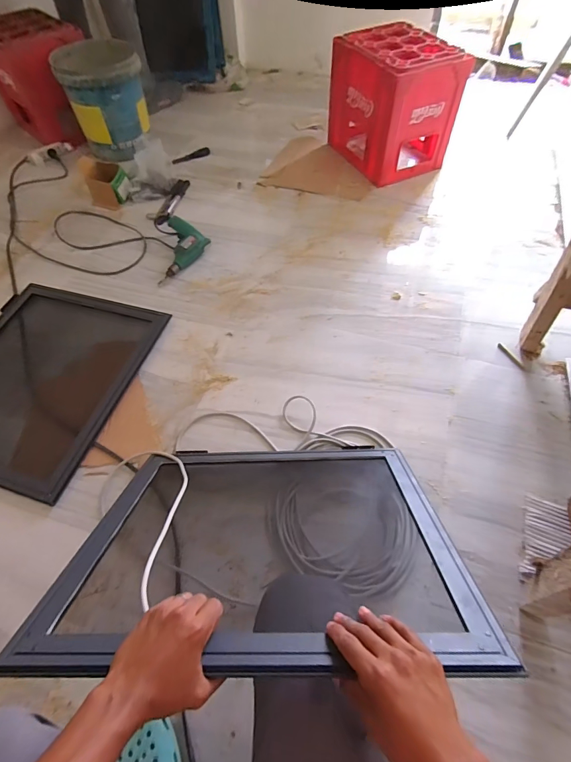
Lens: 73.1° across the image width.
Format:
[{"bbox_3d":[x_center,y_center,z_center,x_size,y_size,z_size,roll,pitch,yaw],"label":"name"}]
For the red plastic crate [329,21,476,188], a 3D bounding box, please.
[{"bbox_3d":[0.384,-1.038,1.452,0.294,0.365,0.448,-20,58,-10],"label":"red plastic crate"}]

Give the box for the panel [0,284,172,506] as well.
[{"bbox_3d":[-0.665,-0.031,1.038,0.537,0.036,0.588,14,58,12],"label":"panel"}]

